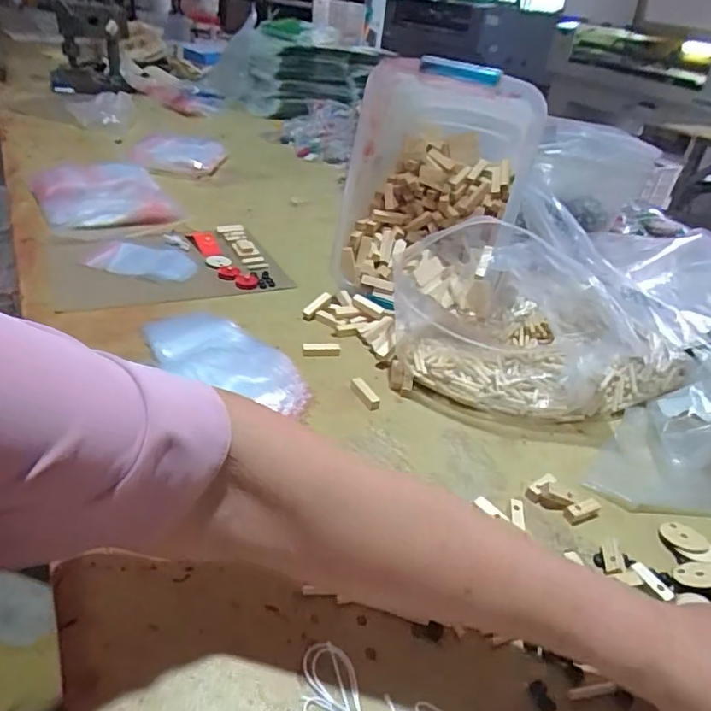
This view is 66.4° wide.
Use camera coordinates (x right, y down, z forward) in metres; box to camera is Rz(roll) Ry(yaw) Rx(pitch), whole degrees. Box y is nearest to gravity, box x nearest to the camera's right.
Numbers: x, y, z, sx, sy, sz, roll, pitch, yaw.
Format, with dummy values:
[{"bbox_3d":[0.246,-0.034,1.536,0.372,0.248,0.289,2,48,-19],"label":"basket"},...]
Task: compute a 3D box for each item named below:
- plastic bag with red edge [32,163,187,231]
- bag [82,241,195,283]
[{"bbox_3d":[-0.407,-0.263,0.880,0.185,0.056,0.204,-18,42,-33],"label":"plastic bag with red edge"},{"bbox_3d":[-0.280,-0.122,0.722,0.132,0.012,0.092,8,34,0],"label":"bag"}]

